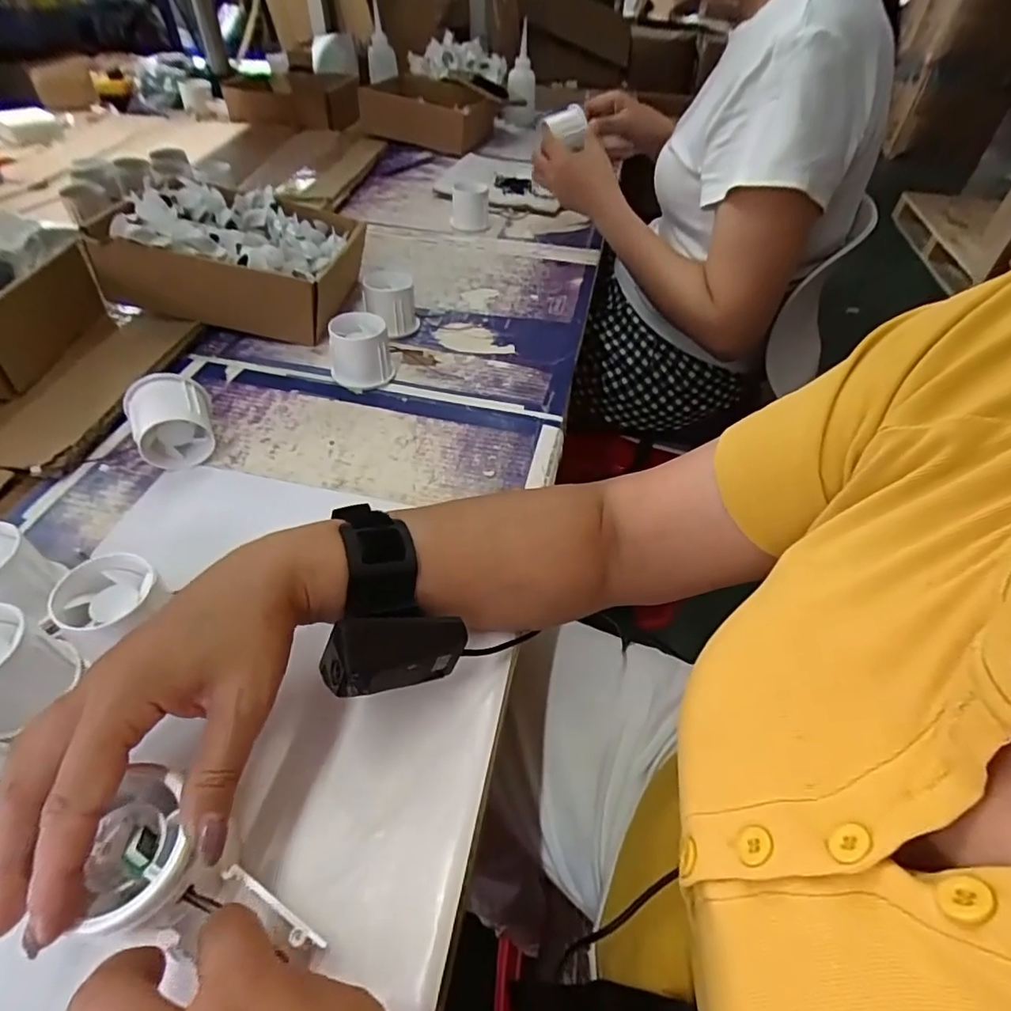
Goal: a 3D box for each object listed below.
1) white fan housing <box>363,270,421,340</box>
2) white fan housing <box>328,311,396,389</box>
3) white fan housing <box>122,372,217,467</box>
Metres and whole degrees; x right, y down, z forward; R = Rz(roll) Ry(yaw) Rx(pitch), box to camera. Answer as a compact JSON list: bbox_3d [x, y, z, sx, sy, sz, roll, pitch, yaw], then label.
[{"bbox_3d":[-0.118,-0.211,0.580,0.048,0.051,0.054,-23,53,-24],"label":"white fan housing"},{"bbox_3d":[-0.133,-0.143,0.513,0.057,0.050,0.054,-3,48,-8],"label":"white fan housing"},{"bbox_3d":[-0.254,-0.063,0.424,0.053,0.057,0.046,-16,51,-18],"label":"white fan housing"}]

